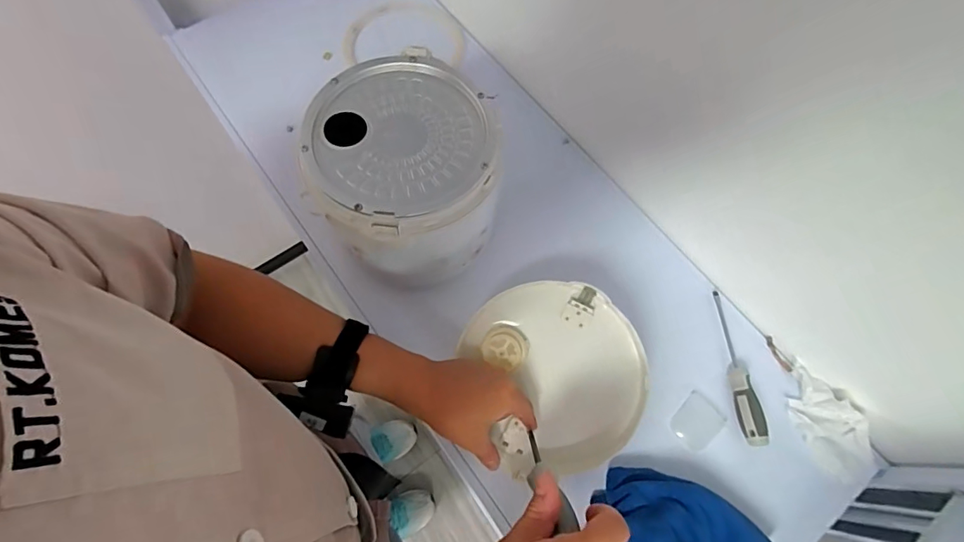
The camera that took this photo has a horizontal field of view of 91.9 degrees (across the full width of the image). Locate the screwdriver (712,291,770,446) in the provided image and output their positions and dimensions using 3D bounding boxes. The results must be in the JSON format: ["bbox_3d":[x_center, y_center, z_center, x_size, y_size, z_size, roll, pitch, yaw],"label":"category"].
[{"bbox_3d":[0.310,0.114,0.566,0.023,0.031,0.183,1,68,-2],"label":"screwdriver"}]

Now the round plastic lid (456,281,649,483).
[{"bbox_3d":[0.078,0.117,0.513,0.197,0.038,0.209,-29,84,12],"label":"round plastic lid"}]

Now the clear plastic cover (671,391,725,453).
[{"bbox_3d":[0.258,0.181,0.558,0.046,0.010,0.058,41,72,13],"label":"clear plastic cover"}]

